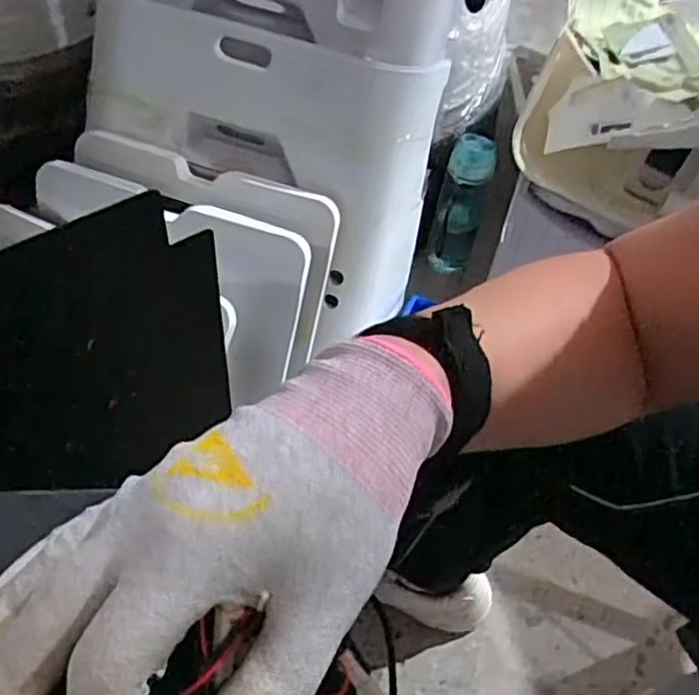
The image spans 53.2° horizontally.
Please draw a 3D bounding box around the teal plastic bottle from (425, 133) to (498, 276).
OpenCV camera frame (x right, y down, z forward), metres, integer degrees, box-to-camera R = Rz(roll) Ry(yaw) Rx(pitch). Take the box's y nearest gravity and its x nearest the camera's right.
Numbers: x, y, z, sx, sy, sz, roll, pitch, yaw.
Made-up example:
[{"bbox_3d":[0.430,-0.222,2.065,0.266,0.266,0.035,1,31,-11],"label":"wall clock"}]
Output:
[{"bbox_3d":[0.181,-0.231,1.134,0.073,0.255,0.076,15,53,6],"label":"teal plastic bottle"}]

